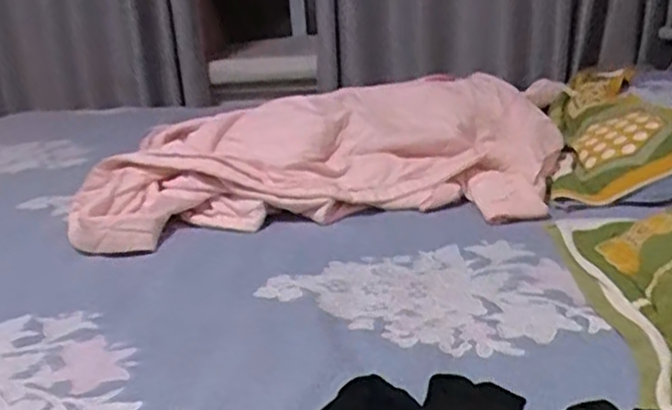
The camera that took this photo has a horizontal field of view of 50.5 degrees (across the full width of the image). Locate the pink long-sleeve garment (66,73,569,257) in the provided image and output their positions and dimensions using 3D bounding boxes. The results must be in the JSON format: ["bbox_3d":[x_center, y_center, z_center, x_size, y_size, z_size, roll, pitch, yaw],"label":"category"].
[{"bbox_3d":[0.030,-0.115,1.362,0.967,0.172,0.586,-7,21,-7],"label":"pink long-sleeve garment"}]

